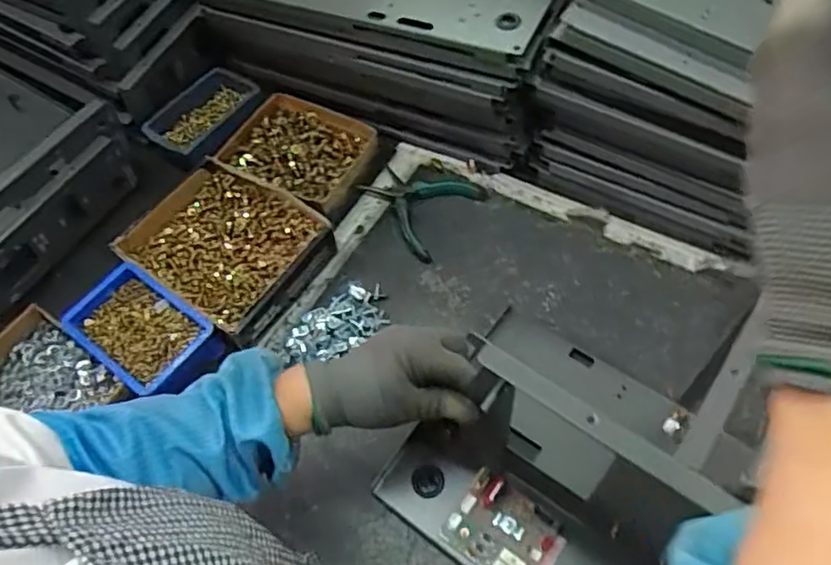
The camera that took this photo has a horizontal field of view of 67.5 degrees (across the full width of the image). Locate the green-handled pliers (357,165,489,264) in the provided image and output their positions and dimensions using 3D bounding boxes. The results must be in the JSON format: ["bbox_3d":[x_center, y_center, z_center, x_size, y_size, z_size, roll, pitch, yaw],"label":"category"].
[{"bbox_3d":[-0.006,-0.097,0.757,0.138,0.017,0.118,29,67,21],"label":"green-handled pliers"}]

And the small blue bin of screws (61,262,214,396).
[{"bbox_3d":[-0.298,0.053,0.673,0.143,0.038,0.096,32,68,22],"label":"small blue bin of screws"}]

